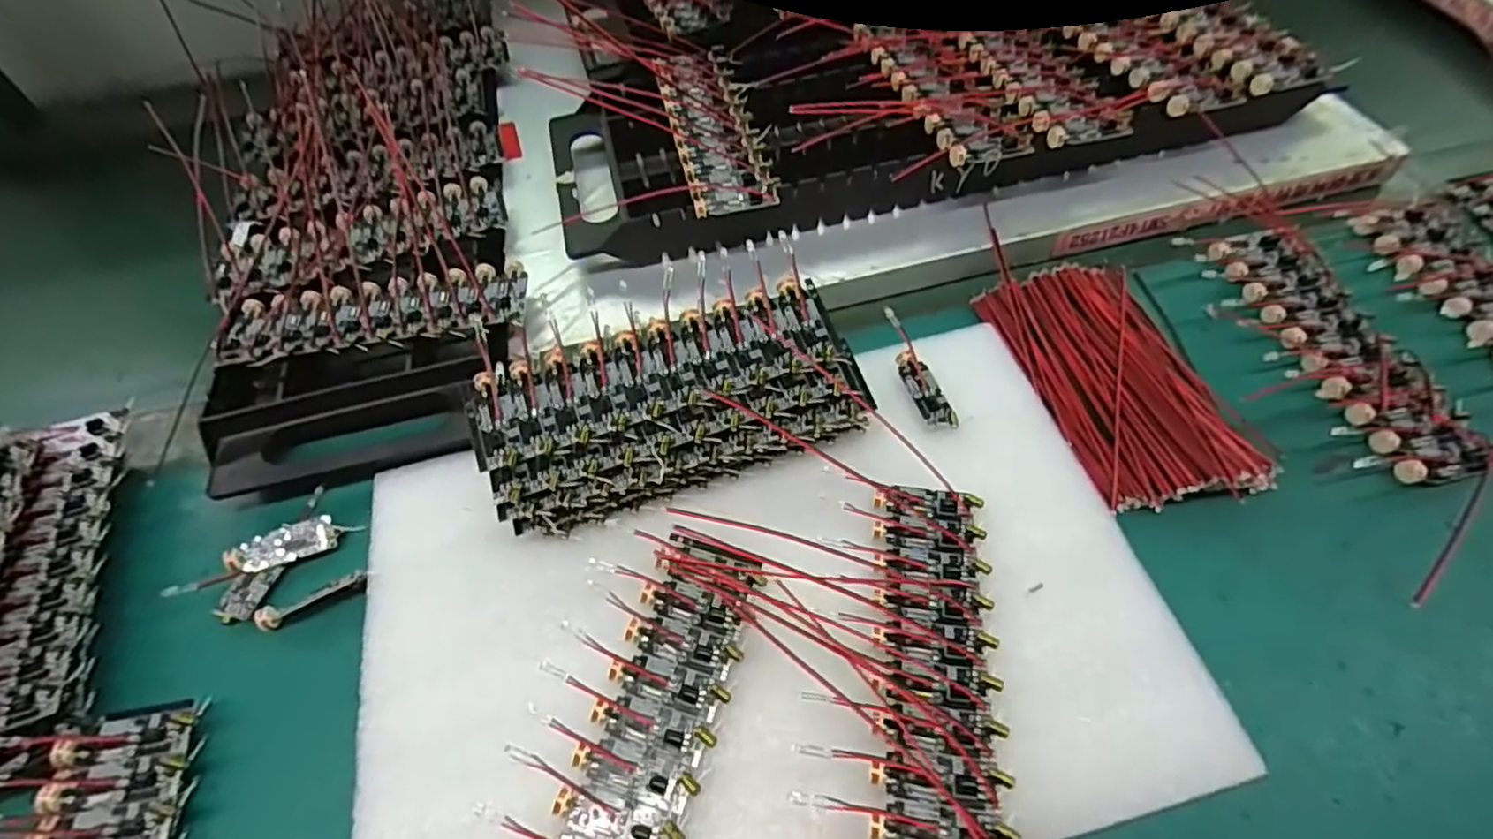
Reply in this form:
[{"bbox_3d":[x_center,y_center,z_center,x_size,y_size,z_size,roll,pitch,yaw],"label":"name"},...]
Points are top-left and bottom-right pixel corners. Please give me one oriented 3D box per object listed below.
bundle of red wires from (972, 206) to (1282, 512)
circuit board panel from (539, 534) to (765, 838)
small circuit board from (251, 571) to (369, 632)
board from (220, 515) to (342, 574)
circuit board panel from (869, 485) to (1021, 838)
[{"bbox_3d":[0.180,-0.028,0.335,0.083,0.011,0.148,-12,58,-5],"label":"bundle of red wires"},{"bbox_3d":[-0.036,0.115,0.255,0.045,0.007,0.149,14,60,11],"label":"circuit board panel"},{"bbox_3d":[-0.190,0.079,0.302,0.049,0.010,0.009,-21,59,-11],"label":"small circuit board"},{"bbox_3d":[-0.212,0.058,0.317,0.045,0.004,0.016,-19,81,-18],"label":"board"},{"bbox_3d":[0.070,0.089,0.254,0.044,0.006,0.152,6,49,6],"label":"circuit board panel"}]

